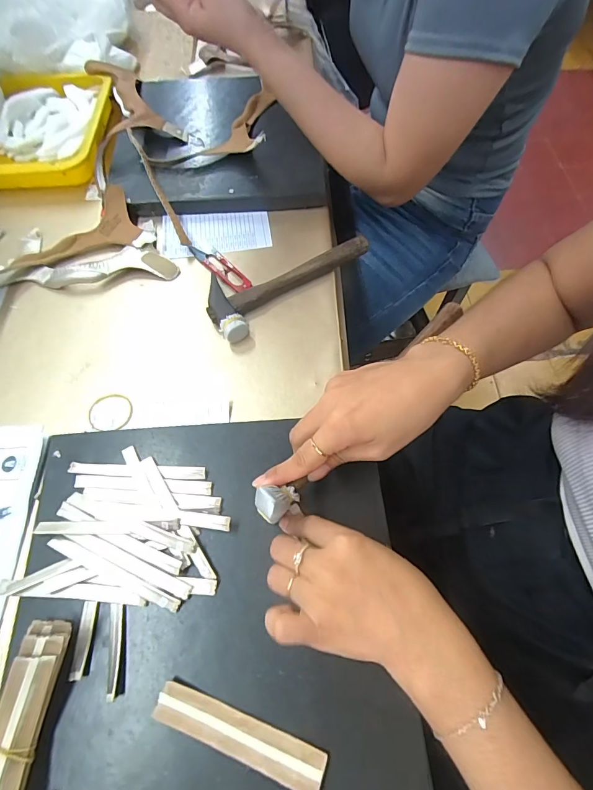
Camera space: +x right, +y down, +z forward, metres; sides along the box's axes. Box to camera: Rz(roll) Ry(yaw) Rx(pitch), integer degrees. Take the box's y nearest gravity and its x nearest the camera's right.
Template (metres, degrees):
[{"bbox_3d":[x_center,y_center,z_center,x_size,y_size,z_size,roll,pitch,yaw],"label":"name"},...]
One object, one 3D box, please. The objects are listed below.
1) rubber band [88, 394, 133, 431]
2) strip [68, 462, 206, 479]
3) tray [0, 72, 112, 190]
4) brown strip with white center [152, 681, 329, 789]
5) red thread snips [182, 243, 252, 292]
[{"bbox_3d":[-0.193,0.017,0.397,0.045,0.004,0.042,-5,64,-2],"label":"rubber band"},{"bbox_3d":[-0.144,0.068,0.346,0.122,0.004,0.012,2,64,2],"label":"strip"},{"bbox_3d":[-0.391,-0.403,0.578,0.188,0.061,0.258,-4,64,-1],"label":"tray"},{"bbox_3d":[-0.040,0.235,0.263,0.119,0.008,0.025,17,65,9],"label":"brown strip with white center"},{"bbox_3d":[-0.096,-0.166,0.486,0.030,0.011,0.111,-42,70,-18],"label":"red thread snips"}]

